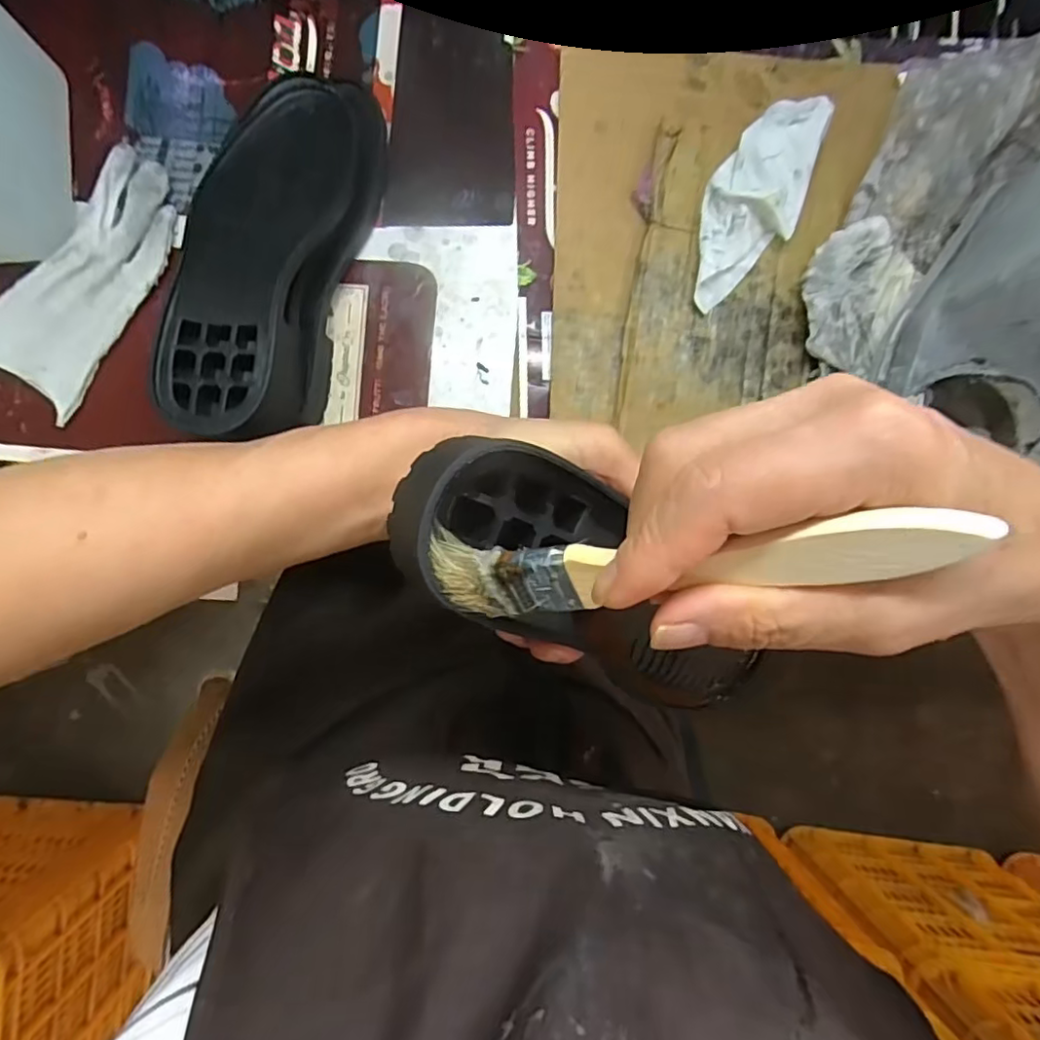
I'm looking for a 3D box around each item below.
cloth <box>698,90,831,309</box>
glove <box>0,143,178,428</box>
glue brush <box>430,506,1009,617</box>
[{"bbox_3d":[0.144,-0.197,0.380,0.055,0.029,0.131,32,88,-1],"label":"cloth"},{"bbox_3d":[-0.276,-0.154,0.386,0.068,0.015,0.167,31,87,-19],"label":"glove"},{"bbox_3d":[0.039,0.012,0.166,0.141,0.017,0.027,-8,89,30],"label":"glue brush"}]

